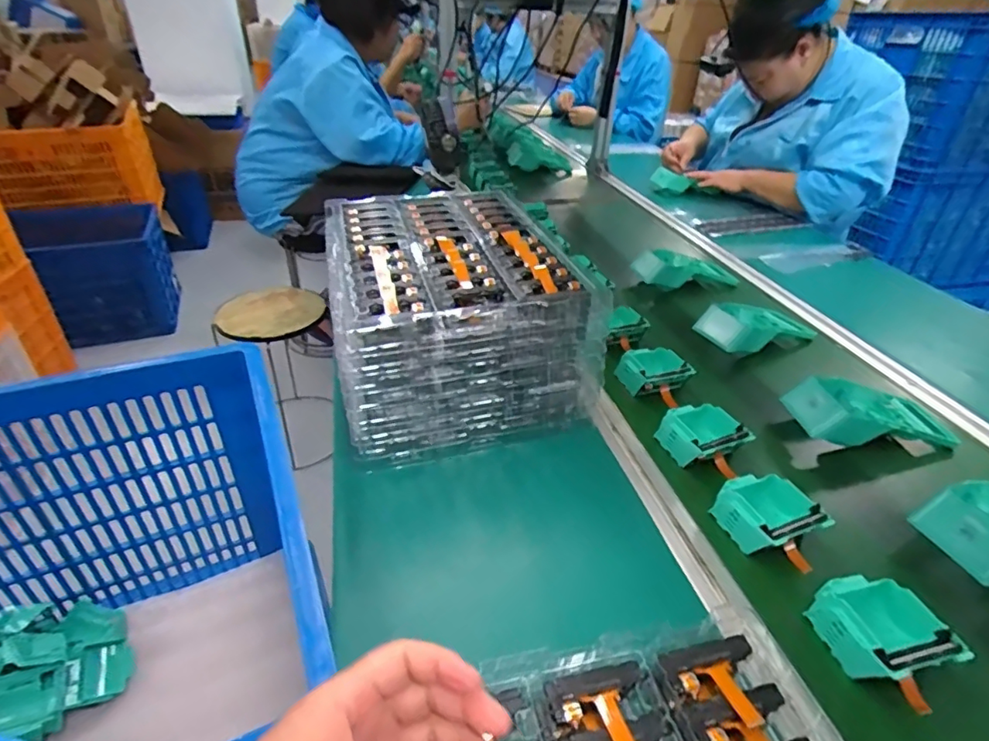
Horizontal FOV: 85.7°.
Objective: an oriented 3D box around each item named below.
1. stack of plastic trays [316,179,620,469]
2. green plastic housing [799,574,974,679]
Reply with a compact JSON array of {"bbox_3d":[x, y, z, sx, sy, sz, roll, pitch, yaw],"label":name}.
[{"bbox_3d":[-0.058,-0.085,0.684,0.265,0.161,0.352,-8,35,-13],"label":"stack of plastic trays"},{"bbox_3d":[0.298,0.202,0.418,0.087,0.035,0.081,-9,35,-14],"label":"green plastic housing"}]

